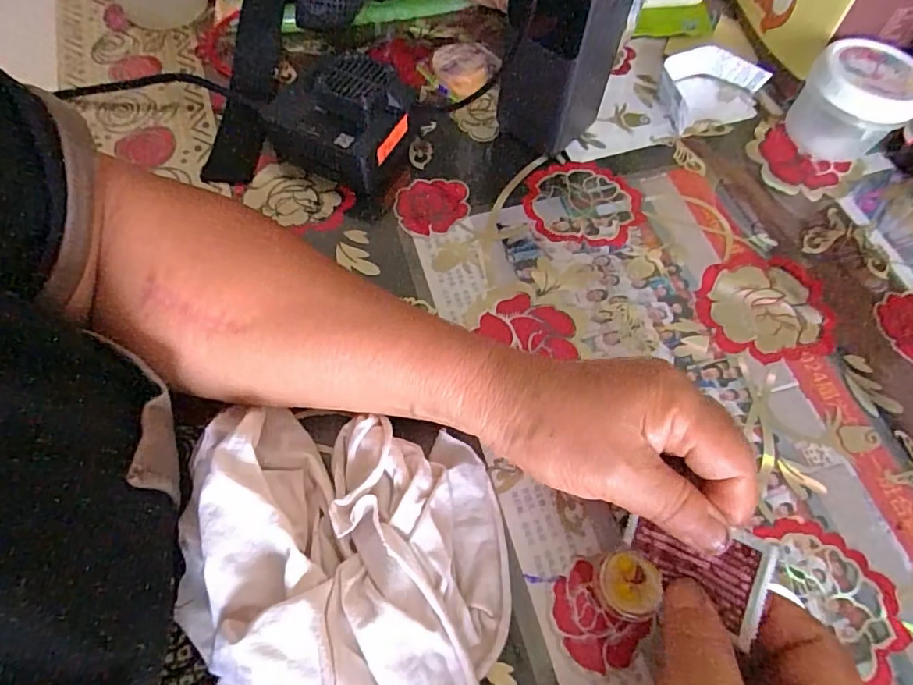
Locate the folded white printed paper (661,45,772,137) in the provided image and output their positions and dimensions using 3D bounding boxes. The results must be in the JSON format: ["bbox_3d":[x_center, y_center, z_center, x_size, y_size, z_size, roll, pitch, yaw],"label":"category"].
[{"bbox_3d":[0.183,-0.184,0.376,0.082,0.028,0.047,-17,66,-10],"label":"folded white printed paper"}]

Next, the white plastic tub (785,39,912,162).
[{"bbox_3d":[0.261,-0.160,0.350,0.062,0.053,0.059,22,65,8],"label":"white plastic tub"}]

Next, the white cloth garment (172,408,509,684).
[{"bbox_3d":[-0.043,0.116,0.209,0.141,0.042,0.206,-7,64,-5],"label":"white cloth garment"}]

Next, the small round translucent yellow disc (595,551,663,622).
[{"bbox_3d":[0.079,0.109,0.236,0.029,0.008,0.027,1,64,-2],"label":"small round translucent yellow disc"}]

